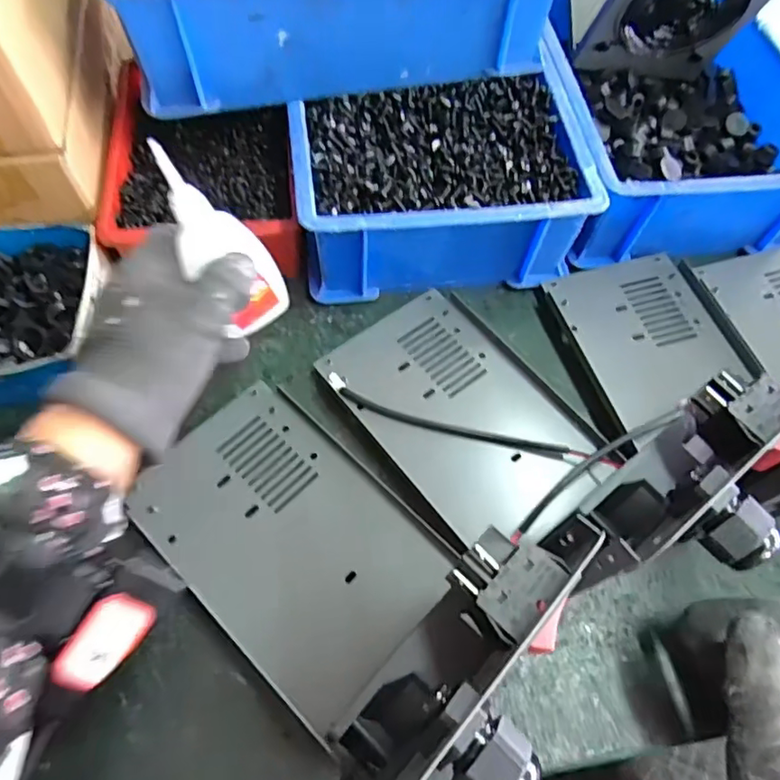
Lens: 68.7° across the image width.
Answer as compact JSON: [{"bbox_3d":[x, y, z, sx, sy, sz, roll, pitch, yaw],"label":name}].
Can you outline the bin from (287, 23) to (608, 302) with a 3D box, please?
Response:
[{"bbox_3d":[0.034,-0.145,0.421,0.198,0.086,0.131,-6,62,-7],"label":"bin"}]

